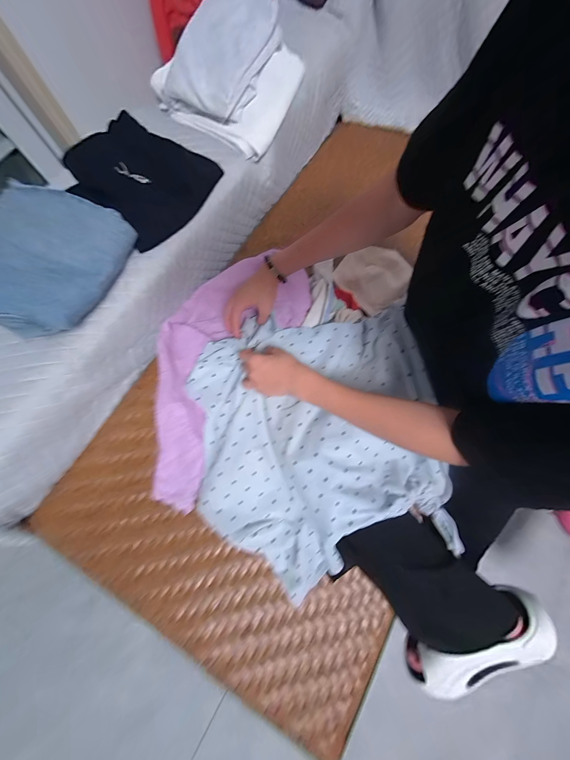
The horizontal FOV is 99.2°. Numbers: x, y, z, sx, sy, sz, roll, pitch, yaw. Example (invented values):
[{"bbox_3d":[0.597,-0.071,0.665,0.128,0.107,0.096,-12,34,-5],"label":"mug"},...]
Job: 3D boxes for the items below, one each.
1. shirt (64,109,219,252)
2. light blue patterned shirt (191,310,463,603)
[{"bbox_3d":[-0.268,-0.379,0.454,0.187,0.077,0.231,32,77,7],"label":"shirt"},{"bbox_3d":[0.053,0.109,0.443,0.415,0.114,0.469,-14,76,-4],"label":"light blue patterned shirt"}]

